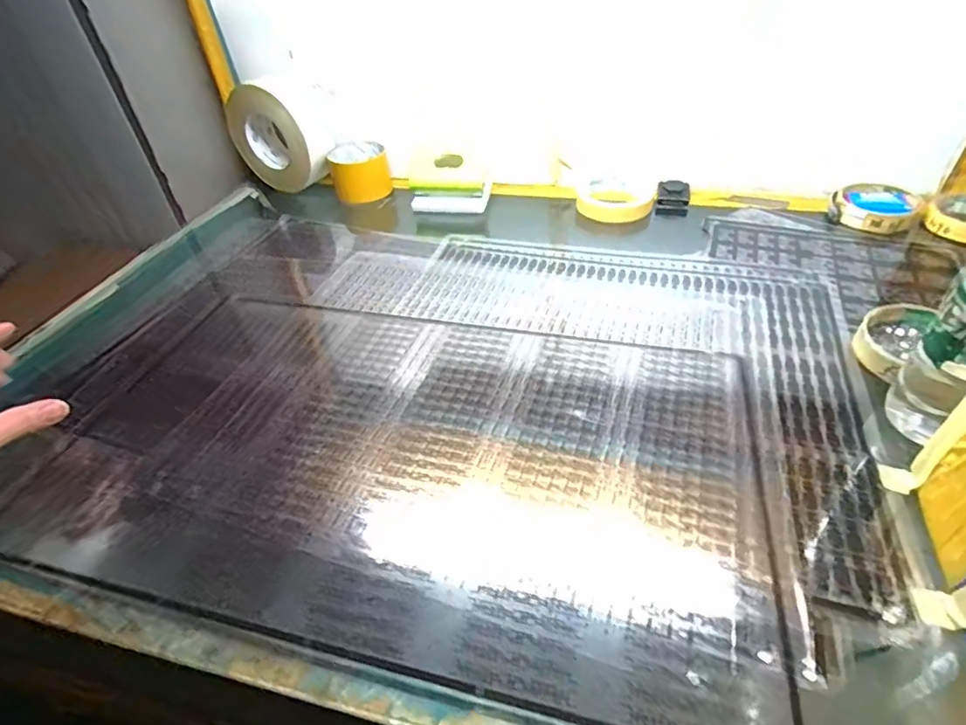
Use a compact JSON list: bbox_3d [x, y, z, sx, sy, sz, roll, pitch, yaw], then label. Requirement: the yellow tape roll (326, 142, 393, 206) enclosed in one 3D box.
[{"bbox_3d":[-0.173,-0.268,0.718,0.079,0.051,0.085,-2,43,2],"label":"yellow tape roll"}]

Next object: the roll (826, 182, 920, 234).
[{"bbox_3d":[0.458,-0.183,0.595,0.083,0.020,0.080,-2,43,2],"label":"roll"}]

